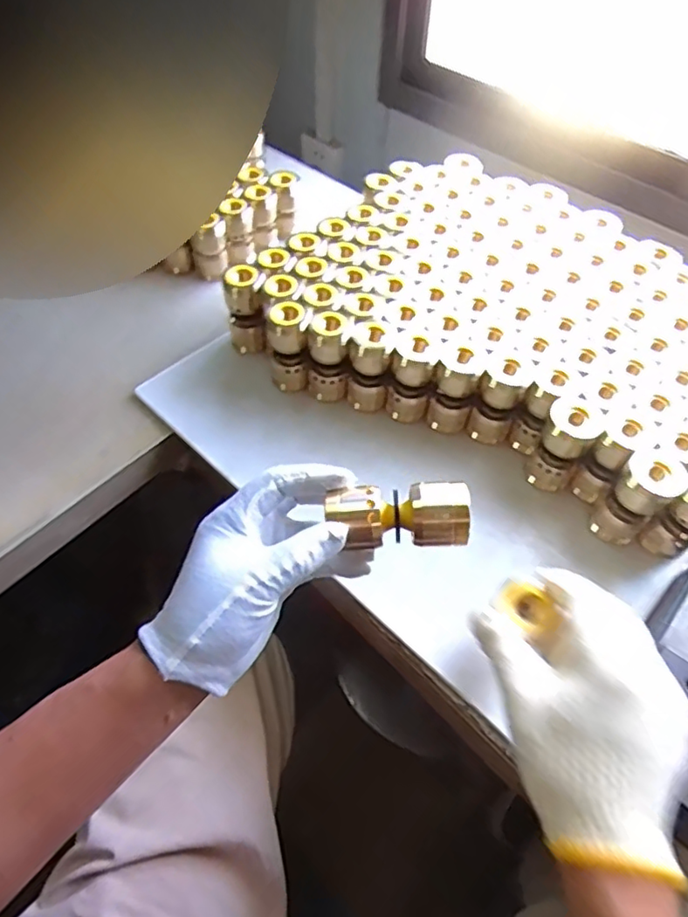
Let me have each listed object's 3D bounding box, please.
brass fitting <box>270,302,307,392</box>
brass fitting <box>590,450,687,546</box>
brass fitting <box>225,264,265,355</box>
[{"bbox_3d":[-0.055,-0.104,0.583,0.033,0.104,0.030,-3,54,-4],"label":"brass fitting"},{"bbox_3d":[0.248,0.037,0.494,0.036,0.099,0.043,-38,63,-25],"label":"brass fitting"},{"bbox_3d":[-0.103,-0.155,0.610,0.038,0.092,0.031,-9,54,-8],"label":"brass fitting"}]

